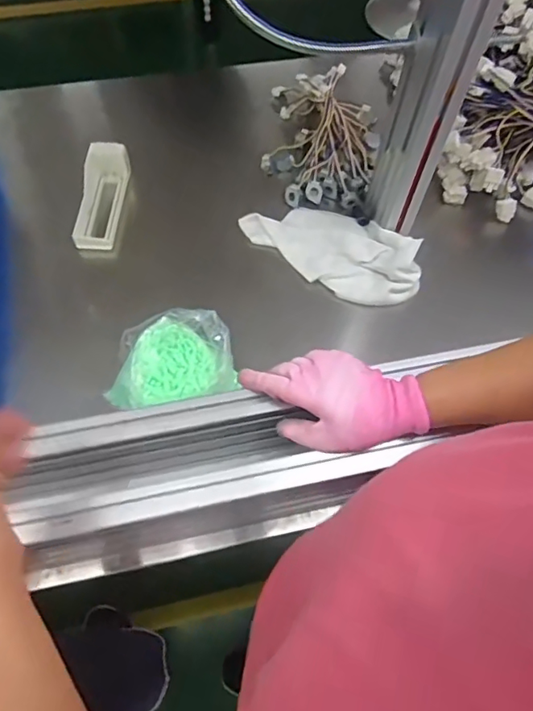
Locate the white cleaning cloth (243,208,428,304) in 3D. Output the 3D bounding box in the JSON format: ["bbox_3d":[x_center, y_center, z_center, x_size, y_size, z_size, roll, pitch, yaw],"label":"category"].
[{"bbox_3d":[0.092,-0.154,0.760,0.255,0.025,0.117,27,78,17],"label":"white cleaning cloth"}]

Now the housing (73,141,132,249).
[{"bbox_3d":[-0.238,-0.228,0.774,0.061,0.054,0.166,5,62,-2],"label":"housing"}]

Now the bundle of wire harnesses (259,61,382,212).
[{"bbox_3d":[0.084,-0.342,0.830,0.172,0.086,0.242,11,62,2],"label":"bundle of wire harnesses"}]

